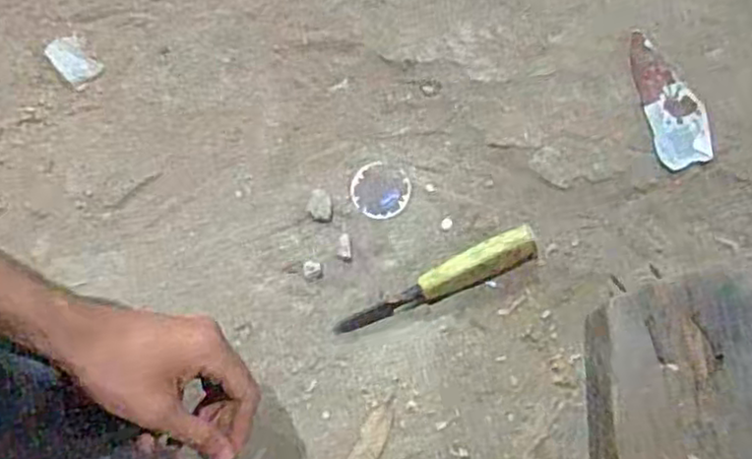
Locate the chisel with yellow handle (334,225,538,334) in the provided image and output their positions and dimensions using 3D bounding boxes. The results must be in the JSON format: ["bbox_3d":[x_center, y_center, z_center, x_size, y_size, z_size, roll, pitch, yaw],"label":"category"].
[{"bbox_3d":[0.053,0.046,0.601,0.180,0.025,0.028,-23,74,-6],"label":"chisel with yellow handle"}]

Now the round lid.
[{"bbox_3d":[0.004,-0.035,0.642,0.053,0.005,0.052,0,73,1],"label":"round lid"}]

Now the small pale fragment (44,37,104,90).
[{"bbox_3d":[-0.292,-0.163,0.675,0.056,0.004,0.033,43,78,12],"label":"small pale fragment"}]

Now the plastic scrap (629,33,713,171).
[{"bbox_3d":[0.273,-0.121,0.651,0.055,0.004,0.133,-9,75,-5],"label":"plastic scrap"}]

